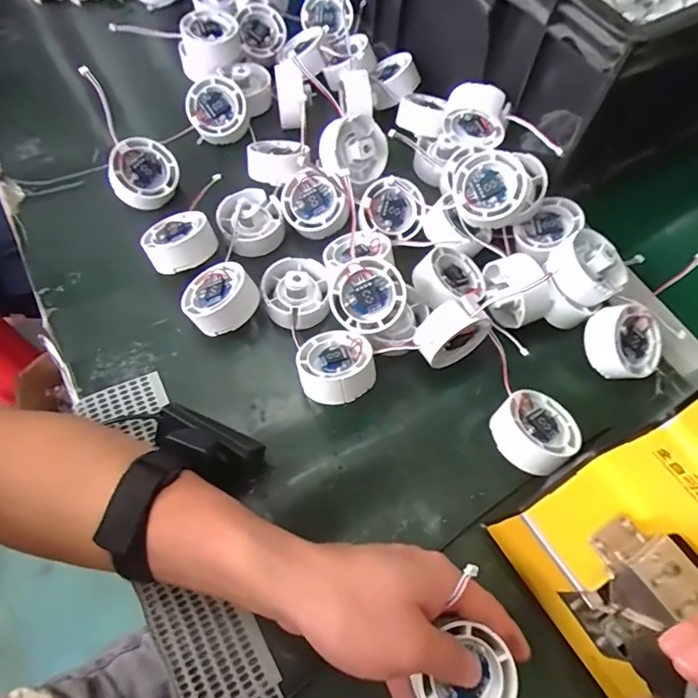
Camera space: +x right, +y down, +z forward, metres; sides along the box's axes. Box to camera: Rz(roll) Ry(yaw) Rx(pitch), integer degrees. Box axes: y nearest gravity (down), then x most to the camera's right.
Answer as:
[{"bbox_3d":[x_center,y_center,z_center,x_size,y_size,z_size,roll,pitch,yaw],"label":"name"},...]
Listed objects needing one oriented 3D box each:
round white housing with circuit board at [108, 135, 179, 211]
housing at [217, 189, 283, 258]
[{"bbox_3d":[-0.179,-0.153,0.437,0.055,0.025,0.056,1,86,-23],"label":"round white housing with circuit board"},{"bbox_3d":[-0.084,-0.111,0.428,0.052,0.031,0.053,1,65,-1],"label":"housing"}]

